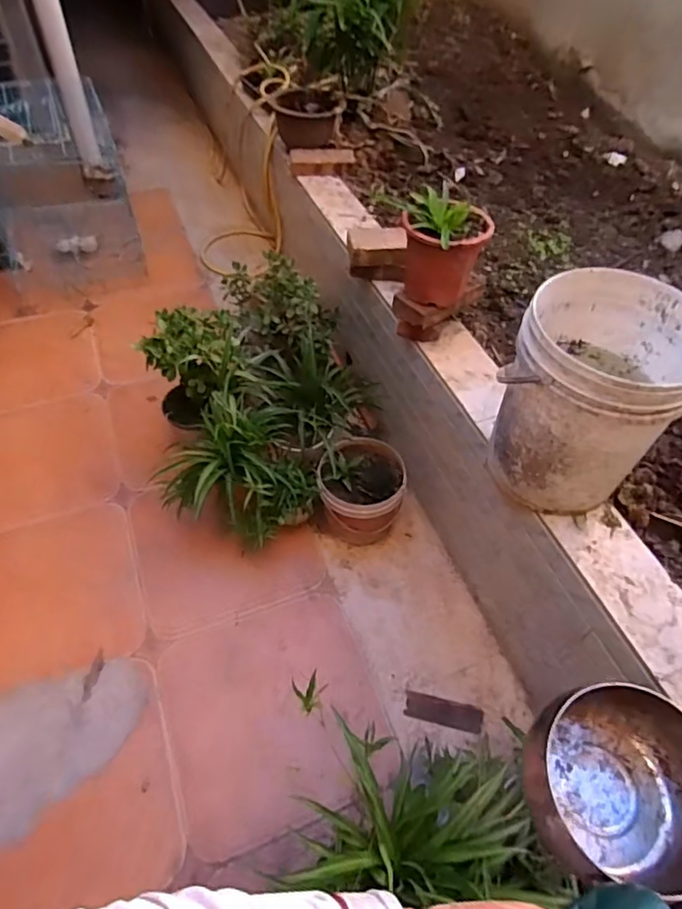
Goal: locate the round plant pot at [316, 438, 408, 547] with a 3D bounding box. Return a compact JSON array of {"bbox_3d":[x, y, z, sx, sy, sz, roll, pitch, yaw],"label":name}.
[{"bbox_3d":[0.056,0.116,1.579,0.229,0.260,0.231,1,51,-1],"label":"round plant pot"}]

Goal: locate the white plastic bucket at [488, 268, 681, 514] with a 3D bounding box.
[{"bbox_3d":[0.452,-0.097,1.025,0.304,0.370,0.287,1,51,-1],"label":"white plastic bucket"}]

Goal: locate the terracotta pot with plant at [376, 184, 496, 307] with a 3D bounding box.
[{"bbox_3d":[0.227,-0.479,1.280,0.172,0.200,0.210,-31,58,-24],"label":"terracotta pot with plant"}]

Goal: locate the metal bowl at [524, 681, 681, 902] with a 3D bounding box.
[{"bbox_3d":[0.224,0.271,0.459,0.145,0.082,0.137,1,51,-1],"label":"metal bowl"}]

